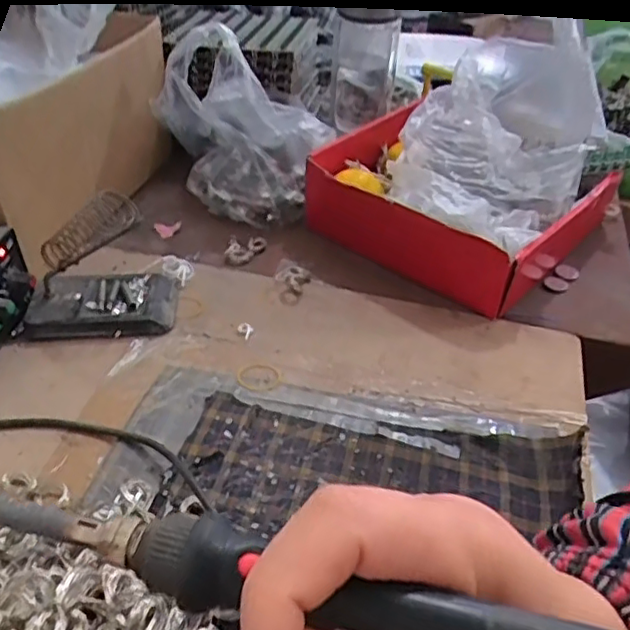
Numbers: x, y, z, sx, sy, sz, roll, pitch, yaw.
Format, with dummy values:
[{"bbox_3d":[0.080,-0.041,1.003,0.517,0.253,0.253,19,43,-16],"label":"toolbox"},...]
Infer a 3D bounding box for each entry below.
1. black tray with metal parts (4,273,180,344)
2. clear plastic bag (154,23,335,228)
[{"bbox_3d":[-0.168,-0.010,0.482,0.115,0.021,0.062,-1,40,-2],"label":"black tray with metal parts"},{"bbox_3d":[-0.073,-0.182,0.585,0.150,0.164,0.082,31,48,31],"label":"clear plastic bag"}]

